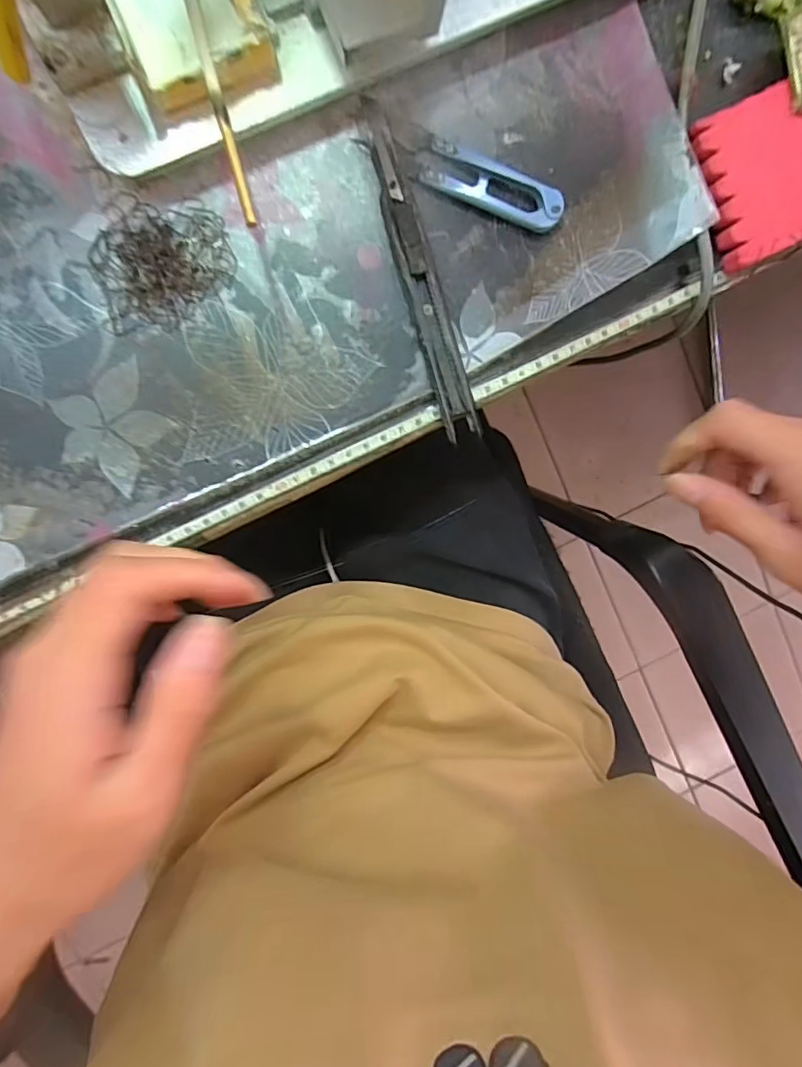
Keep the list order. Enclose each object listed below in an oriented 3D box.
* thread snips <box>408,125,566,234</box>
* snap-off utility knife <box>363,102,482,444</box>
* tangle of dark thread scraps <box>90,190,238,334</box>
[{"bbox_3d":[0.041,-0.169,0.260,0.078,0.009,0.022,17,96,-7],"label":"thread snips"},{"bbox_3d":[0.010,-0.123,0.262,0.018,0.013,0.153,-18,99,-3],"label":"snap-off utility knife"},{"bbox_3d":[-0.111,-0.124,0.252,0.060,0.006,0.057,6,97,-6],"label":"tangle of dark thread scraps"}]

